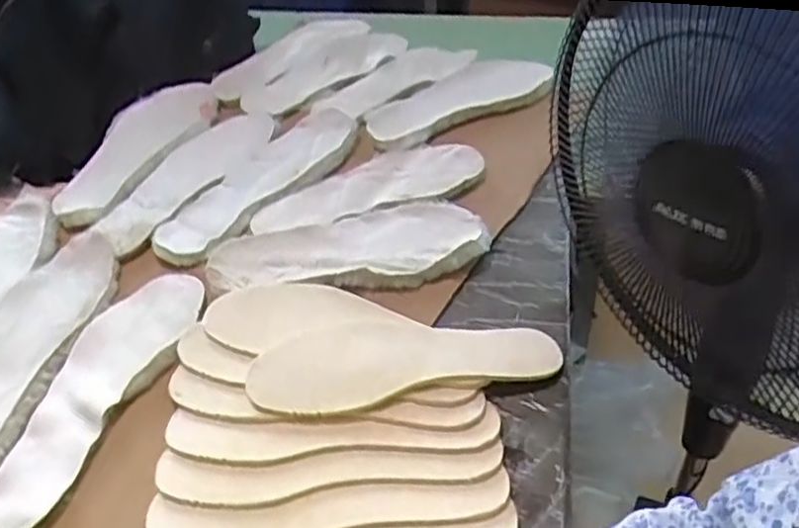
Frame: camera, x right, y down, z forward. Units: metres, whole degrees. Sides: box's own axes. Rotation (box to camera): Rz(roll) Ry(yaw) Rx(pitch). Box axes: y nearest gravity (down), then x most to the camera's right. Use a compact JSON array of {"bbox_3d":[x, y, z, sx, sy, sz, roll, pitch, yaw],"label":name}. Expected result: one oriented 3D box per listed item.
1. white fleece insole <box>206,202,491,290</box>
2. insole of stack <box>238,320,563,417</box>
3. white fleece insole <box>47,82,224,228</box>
[{"bbox_3d":[-0.052,-0.018,0.724,0.281,0.022,0.100,-4,44,0],"label":"white fleece insole"},{"bbox_3d":[0.006,0.084,0.623,0.271,0.018,0.085,-6,47,-10],"label":"insole of stack"},{"bbox_3d":[-0.330,-0.149,0.863,0.110,0.025,0.276,23,54,20],"label":"white fleece insole"}]

